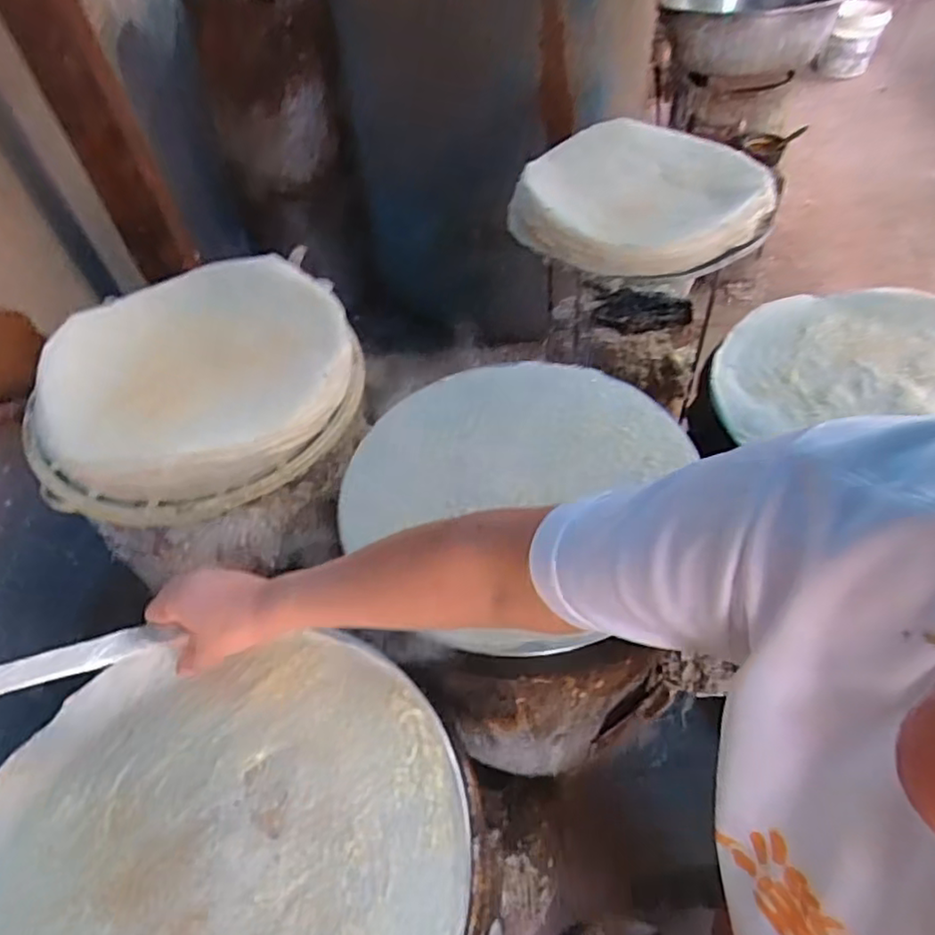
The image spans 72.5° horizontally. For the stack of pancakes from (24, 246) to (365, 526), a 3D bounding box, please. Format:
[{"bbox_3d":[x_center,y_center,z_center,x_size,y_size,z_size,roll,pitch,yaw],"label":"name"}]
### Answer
[{"bbox_3d":[-0.337,-0.111,0.792,0.408,0.080,0.375,-26,53,-14],"label":"stack of pancakes"}]

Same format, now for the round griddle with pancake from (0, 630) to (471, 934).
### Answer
[{"bbox_3d":[-0.187,0.293,0.463,0.360,0.012,0.343,1,50,3],"label":"round griddle with pancake"}]

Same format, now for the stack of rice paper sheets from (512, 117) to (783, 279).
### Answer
[{"bbox_3d":[0.267,-0.424,0.982,0.363,0.064,0.356,-31,54,-18],"label":"stack of rice paper sheets"}]

